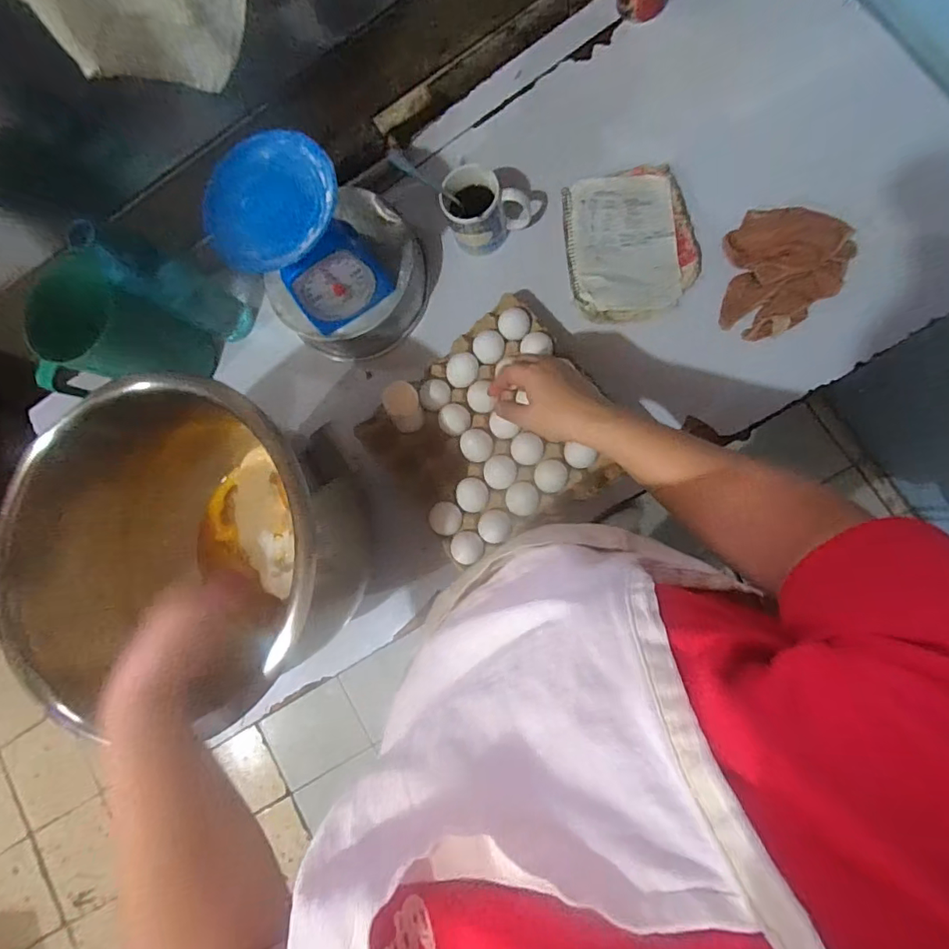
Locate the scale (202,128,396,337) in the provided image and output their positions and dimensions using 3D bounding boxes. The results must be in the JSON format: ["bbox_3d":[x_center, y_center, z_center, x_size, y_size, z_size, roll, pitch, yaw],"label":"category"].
[{"bbox_3d":[-0.220,-0.297,0.633,0.154,0.159,0.162,-29,82,3],"label":"scale"}]

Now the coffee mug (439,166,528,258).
[{"bbox_3d":[0.015,-0.376,0.706,0.112,0.093,0.076,-27,82,4],"label":"coffee mug"}]

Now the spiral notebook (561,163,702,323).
[{"bbox_3d":[0.219,-0.325,0.696,0.176,0.025,0.210,-10,83,6],"label":"spiral notebook"}]

